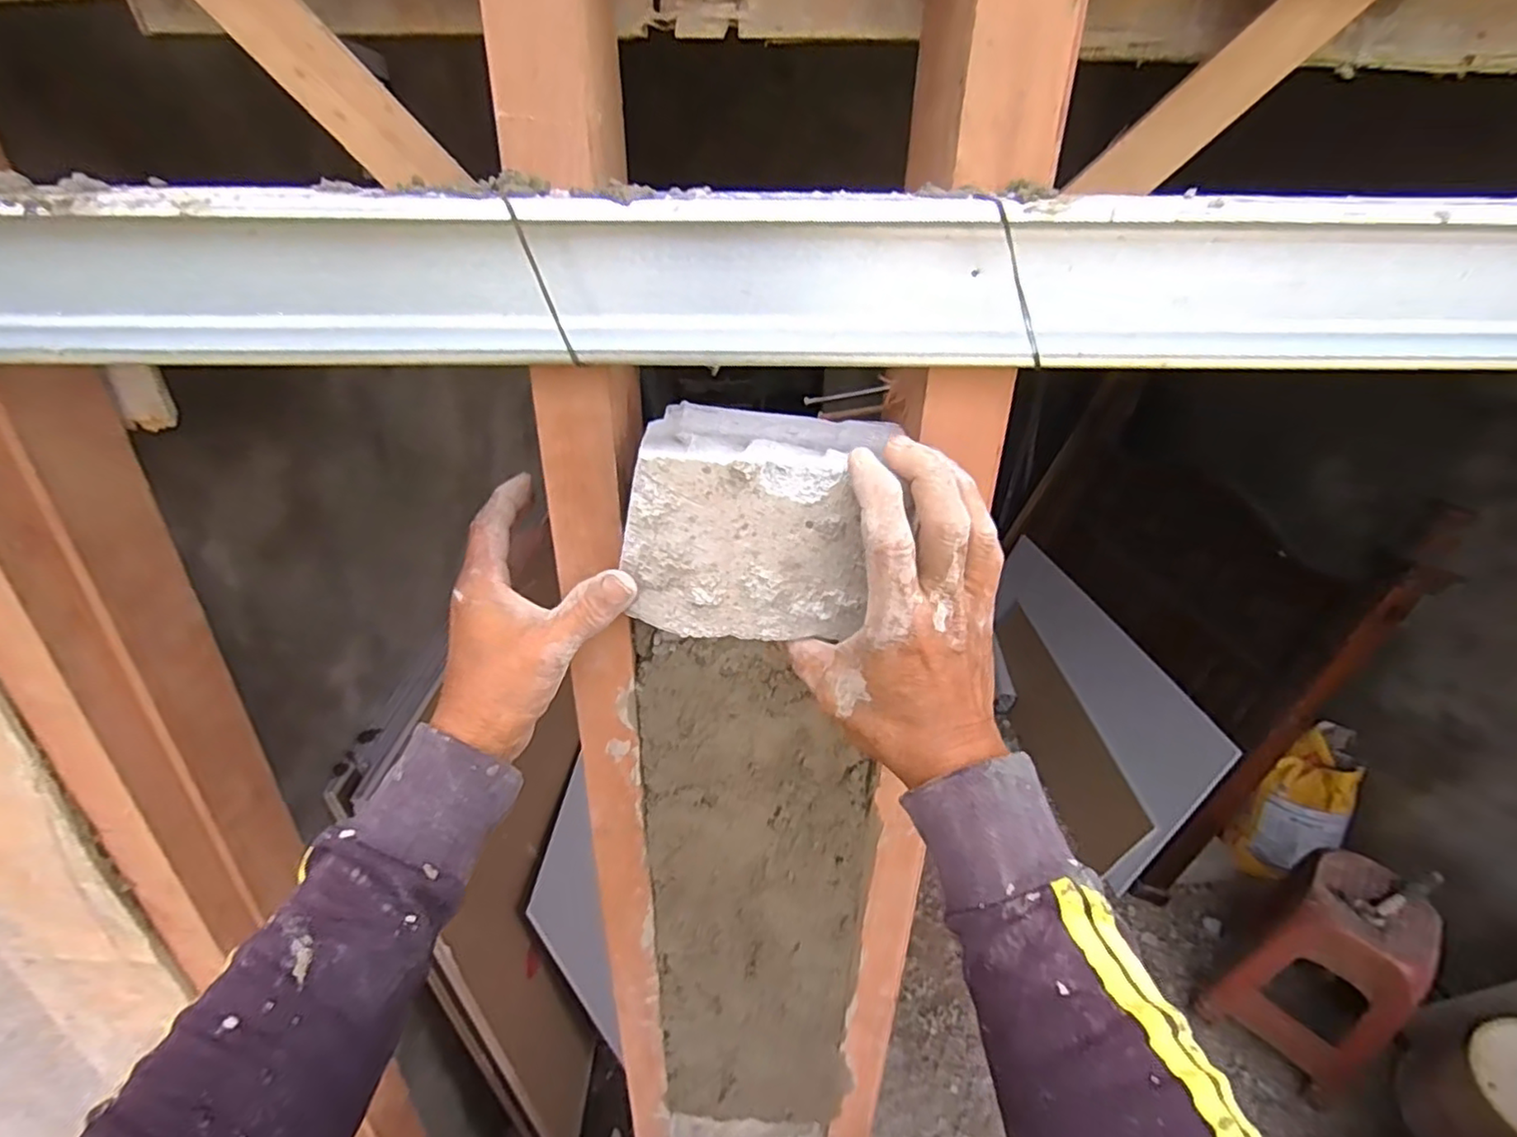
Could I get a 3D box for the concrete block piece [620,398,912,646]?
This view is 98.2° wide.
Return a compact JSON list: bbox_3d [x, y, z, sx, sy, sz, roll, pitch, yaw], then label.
[{"bbox_3d":[0.000,-0.029,0.383,0.133,0.108,0.086,2,27,2],"label":"concrete block piece"}]

